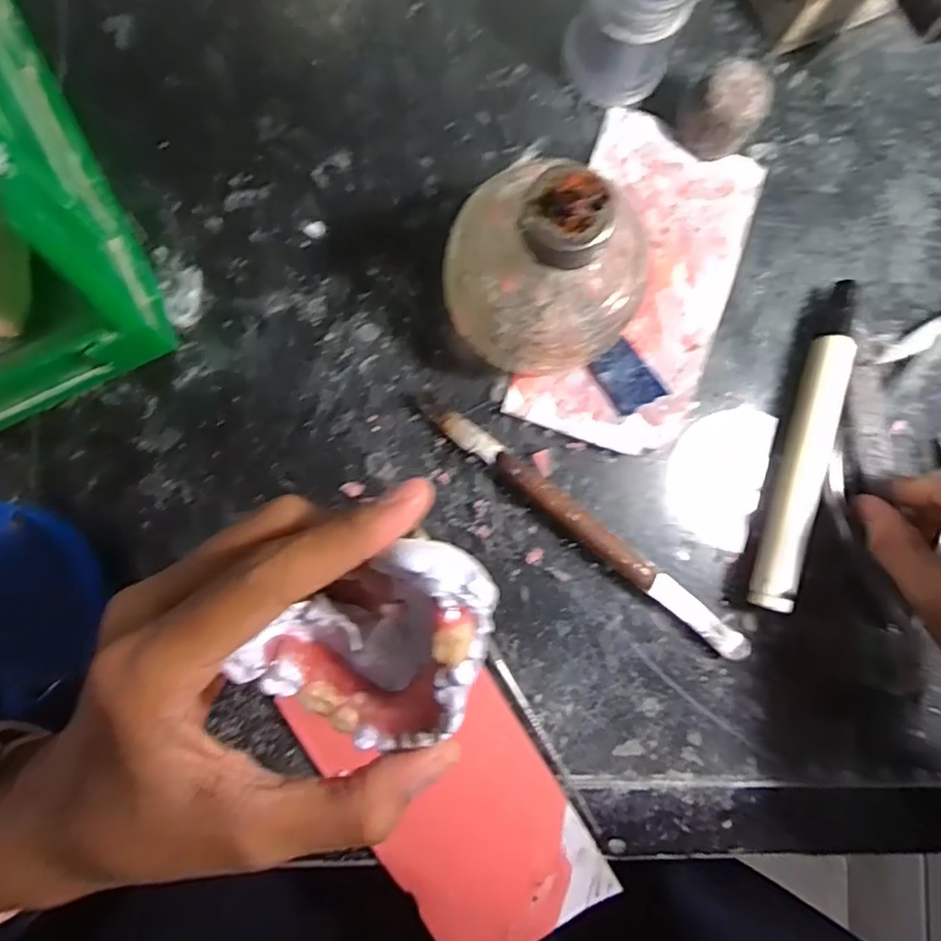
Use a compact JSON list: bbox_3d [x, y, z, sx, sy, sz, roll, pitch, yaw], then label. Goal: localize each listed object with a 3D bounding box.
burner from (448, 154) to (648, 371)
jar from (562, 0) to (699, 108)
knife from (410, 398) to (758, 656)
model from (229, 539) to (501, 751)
[{"bbox_3d":[0.028,-0.074,0.227,0.077,0.078,0.069,3,87,-5],"label":"burner"},{"bbox_3d":[0.065,-0.182,0.249,0.042,0.051,0.039,0,87,-5],"label":"jar"},{"bbox_3d":[0.050,0.026,0.260,0.167,0.010,0.013,39,85,-2],"label":"knife"},{"bbox_3d":[-0.021,0.049,0.158,0.064,0.034,0.046,-33,90,-6],"label":"model"}]

